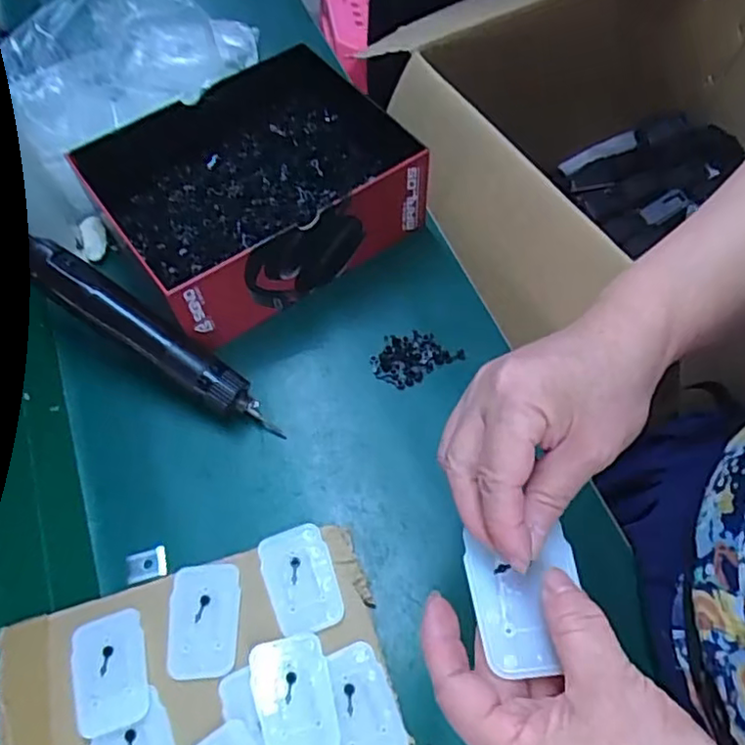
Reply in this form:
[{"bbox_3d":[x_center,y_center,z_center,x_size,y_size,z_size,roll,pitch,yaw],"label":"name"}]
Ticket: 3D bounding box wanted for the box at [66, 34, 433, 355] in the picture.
[{"bbox_3d":[-0.109,-0.168,0.582,0.240,0.087,0.214,-32,64,-18],"label":"box"}]

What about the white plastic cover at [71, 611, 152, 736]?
[{"bbox_3d":[-0.166,0.188,0.409,0.045,0.008,0.070,-16,60,-9],"label":"white plastic cover"}]

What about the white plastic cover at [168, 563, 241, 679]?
[{"bbox_3d":[-0.111,0.163,0.427,0.045,0.008,0.070,-4,59,-2],"label":"white plastic cover"}]

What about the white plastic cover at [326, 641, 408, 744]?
[{"bbox_3d":[-0.008,0.208,0.400,0.041,0.010,0.069,-20,61,-11],"label":"white plastic cover"}]

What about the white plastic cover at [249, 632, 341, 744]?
[{"bbox_3d":[-0.048,0.201,0.399,0.047,0.007,0.071,-14,60,-8],"label":"white plastic cover"}]

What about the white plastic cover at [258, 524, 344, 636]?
[{"bbox_3d":[-0.049,0.139,0.437,0.046,0.004,0.069,-17,60,-7],"label":"white plastic cover"}]

